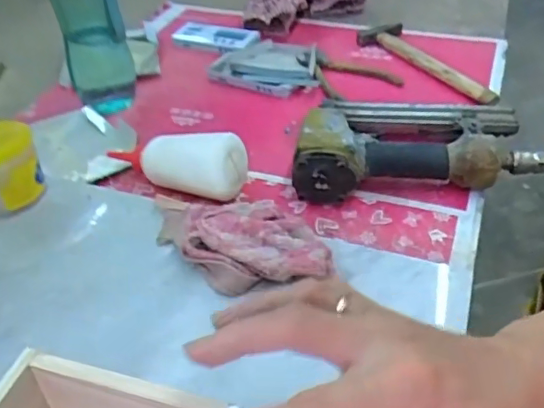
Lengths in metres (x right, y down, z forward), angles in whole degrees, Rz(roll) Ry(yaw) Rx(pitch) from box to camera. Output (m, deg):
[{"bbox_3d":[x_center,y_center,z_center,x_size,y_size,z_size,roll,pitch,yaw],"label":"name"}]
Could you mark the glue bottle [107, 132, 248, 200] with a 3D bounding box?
[{"bbox_3d":[-0.101,-0.050,0.581,0.162,0.059,0.052,16,43,22],"label":"glue bottle"}]

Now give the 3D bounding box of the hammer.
[{"bbox_3d":[0.208,-0.201,0.775,0.059,0.024,0.264,-22,43,-23],"label":"hammer"}]

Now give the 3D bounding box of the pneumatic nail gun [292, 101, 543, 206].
[{"bbox_3d":[0.143,-0.069,0.581,0.246,0.067,0.133,-6,39,1],"label":"pneumatic nail gun"}]

